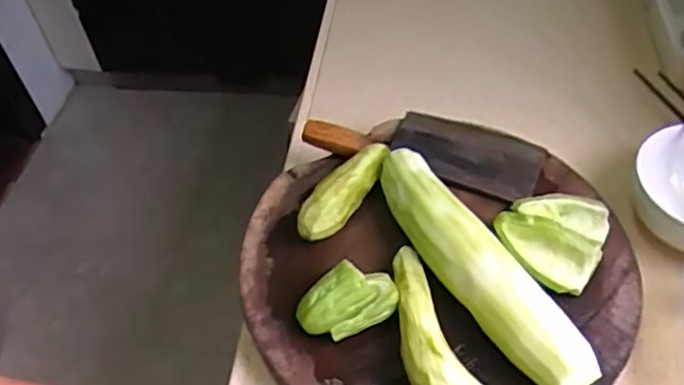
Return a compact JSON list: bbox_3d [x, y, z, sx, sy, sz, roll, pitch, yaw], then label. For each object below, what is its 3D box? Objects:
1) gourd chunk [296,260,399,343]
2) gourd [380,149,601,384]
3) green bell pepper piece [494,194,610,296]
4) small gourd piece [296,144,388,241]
[{"bbox_3d":[0.006,0.101,0.555,0.082,0.039,0.059,-32,54,-22],"label":"gourd chunk"},{"bbox_3d":[0.108,0.065,0.554,0.061,0.076,0.269,-25,52,-16],"label":"gourd"},{"bbox_3d":[0.203,0.037,0.595,0.095,0.044,0.101,-2,49,3],"label":"green bell pepper piece"},{"bbox_3d":[0.000,0.002,0.636,0.042,0.047,0.119,26,56,24],"label":"small gourd piece"}]

